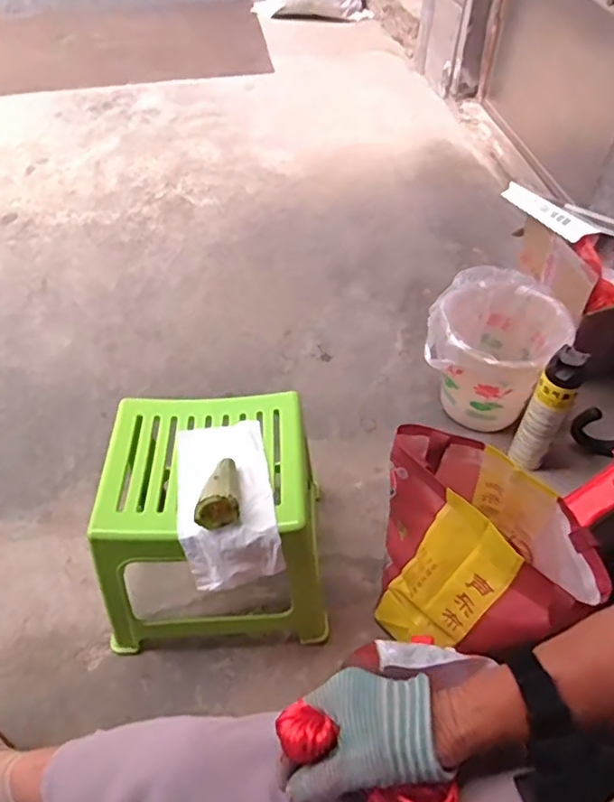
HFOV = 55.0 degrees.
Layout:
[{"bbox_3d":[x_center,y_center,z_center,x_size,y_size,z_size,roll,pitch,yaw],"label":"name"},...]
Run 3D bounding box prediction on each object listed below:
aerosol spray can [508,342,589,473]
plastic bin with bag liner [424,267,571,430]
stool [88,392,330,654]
[{"bbox_3d":[0.424,0.018,1.048,0.062,0.274,0.061,-1,53,1],"label":"aerosol spray can"},{"bbox_3d":[0.363,-0.088,1.169,0.226,0.262,0.223,37,62,25],"label":"plastic bin with bag liner"},{"bbox_3d":[-0.142,0.180,0.913,0.319,0.293,0.305,-3,53,-1],"label":"stool"}]

